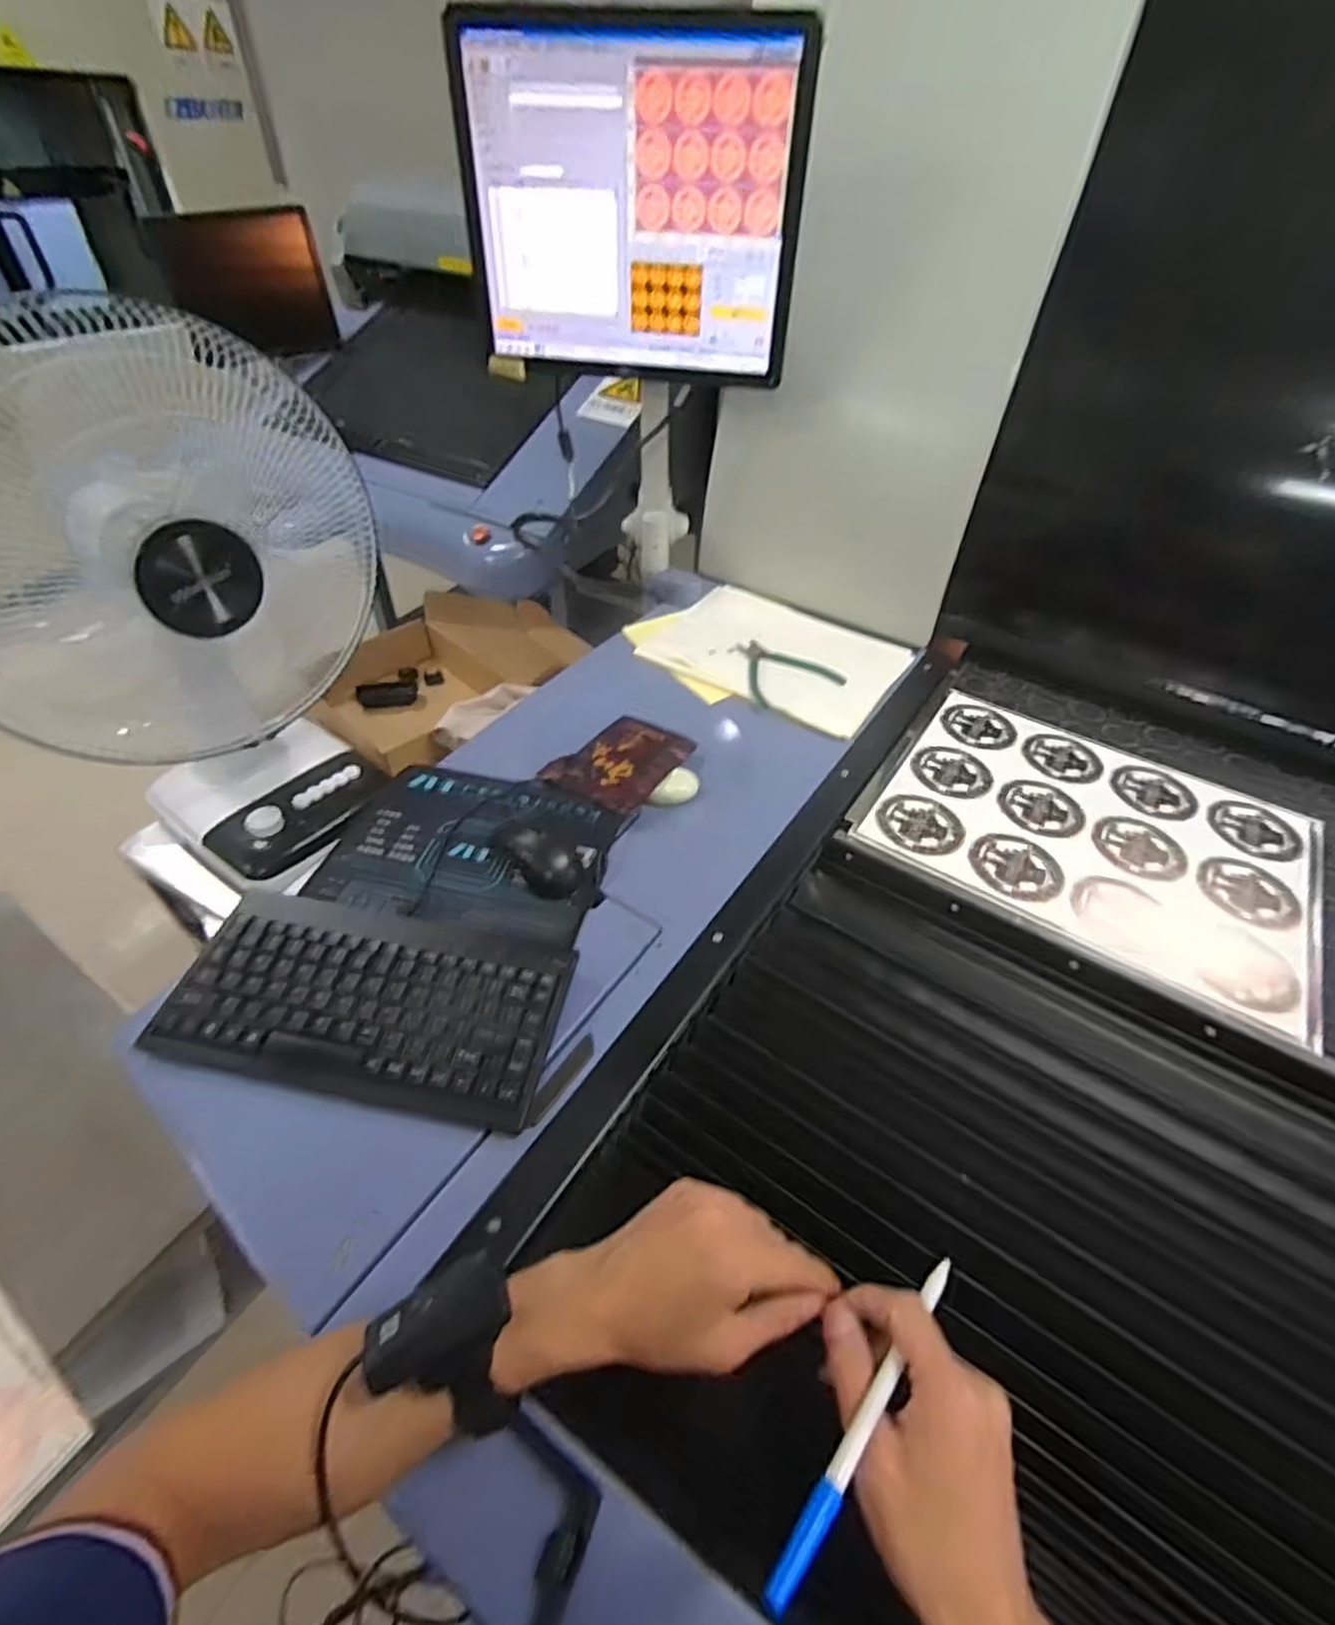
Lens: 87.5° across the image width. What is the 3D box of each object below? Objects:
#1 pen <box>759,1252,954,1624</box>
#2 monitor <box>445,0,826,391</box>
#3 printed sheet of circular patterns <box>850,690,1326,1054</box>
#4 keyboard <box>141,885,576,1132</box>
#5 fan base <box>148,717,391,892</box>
[{"bbox_3d":[0.098,0.284,0.333,0.012,0.009,0.173,35,43,27],"label":"pen"},{"bbox_3d":[-0.041,-0.658,0.773,0.373,0.293,0.046,8,44,3],"label":"monitor"},{"bbox_3d":[0.450,0.018,0.741,0.409,0.007,0.324,27,50,23],"label":"printed sheet of circular patterns"},{"bbox_3d":[-0.232,0.147,0.553,0.295,0.031,0.157,8,46,4],"label":"keyboard"},{"bbox_3d":[-0.564,-0.022,1.025,0.221,0.096,0.251,27,50,21],"label":"fan base"}]

